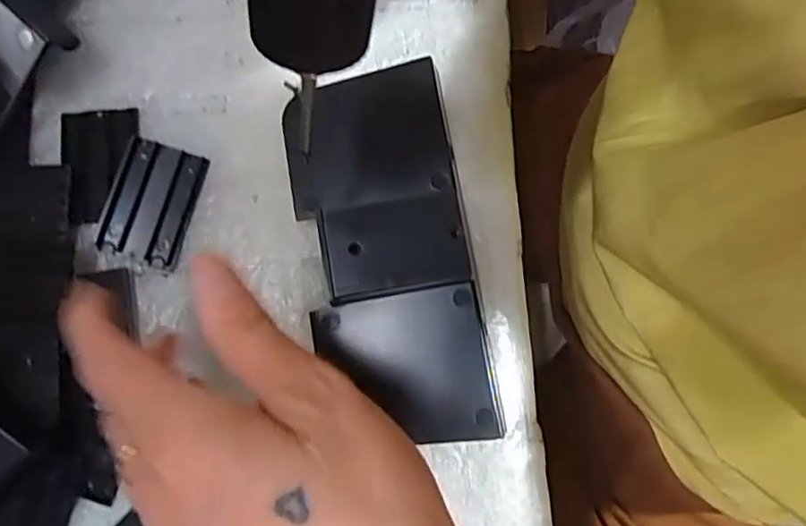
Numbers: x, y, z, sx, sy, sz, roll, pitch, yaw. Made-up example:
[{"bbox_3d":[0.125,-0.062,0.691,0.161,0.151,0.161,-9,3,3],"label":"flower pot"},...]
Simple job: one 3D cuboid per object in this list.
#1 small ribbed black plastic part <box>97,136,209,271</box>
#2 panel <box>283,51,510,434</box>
[{"bbox_3d":[-0.114,-0.027,0.268,0.033,0.011,0.052,16,80,2],"label":"small ribbed black plastic part"},{"bbox_3d":[-0.007,-0.006,0.253,0.068,0.036,0.162,-11,80,-3],"label":"panel"}]

